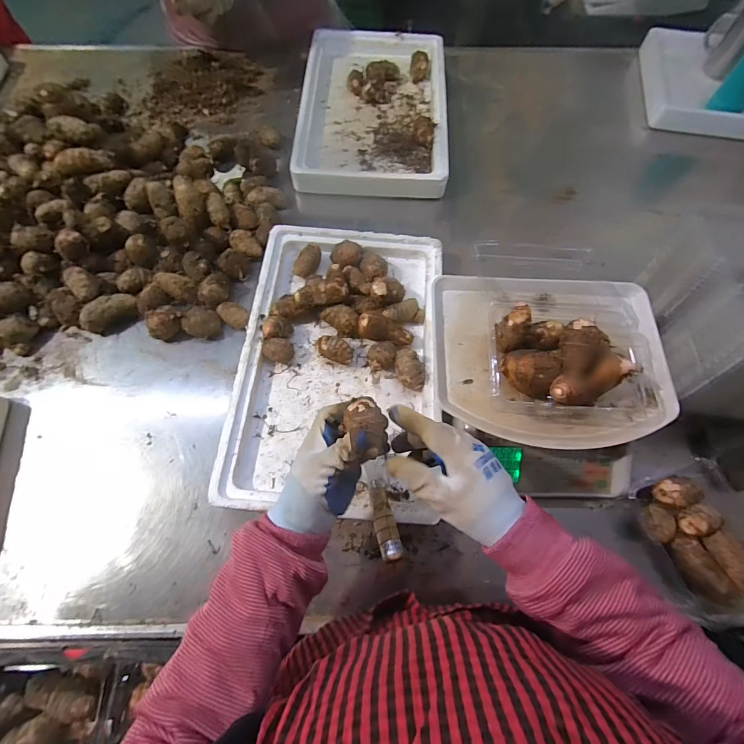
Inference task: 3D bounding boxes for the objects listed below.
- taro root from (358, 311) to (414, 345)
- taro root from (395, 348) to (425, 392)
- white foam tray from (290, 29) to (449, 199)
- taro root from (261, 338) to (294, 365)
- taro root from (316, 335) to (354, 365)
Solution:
[{"bbox_3d":[0.022,-0.065,0.568,0.086,0.030,0.039,18,69,-15],"label":"taro root"},{"bbox_3d":[0.055,-0.004,0.559,0.037,0.035,0.066,-23,70,-9],"label":"taro root"},{"bbox_3d":[0.006,-0.575,0.802,0.297,0.055,0.468,3,68,1],"label":"white foam tray"},{"bbox_3d":[-0.143,-0.031,0.567,0.044,0.038,0.035,15,68,6],"label":"taro root"},{"bbox_3d":[-0.056,-0.031,0.570,0.056,0.035,0.032,25,70,9],"label":"taro root"}]

